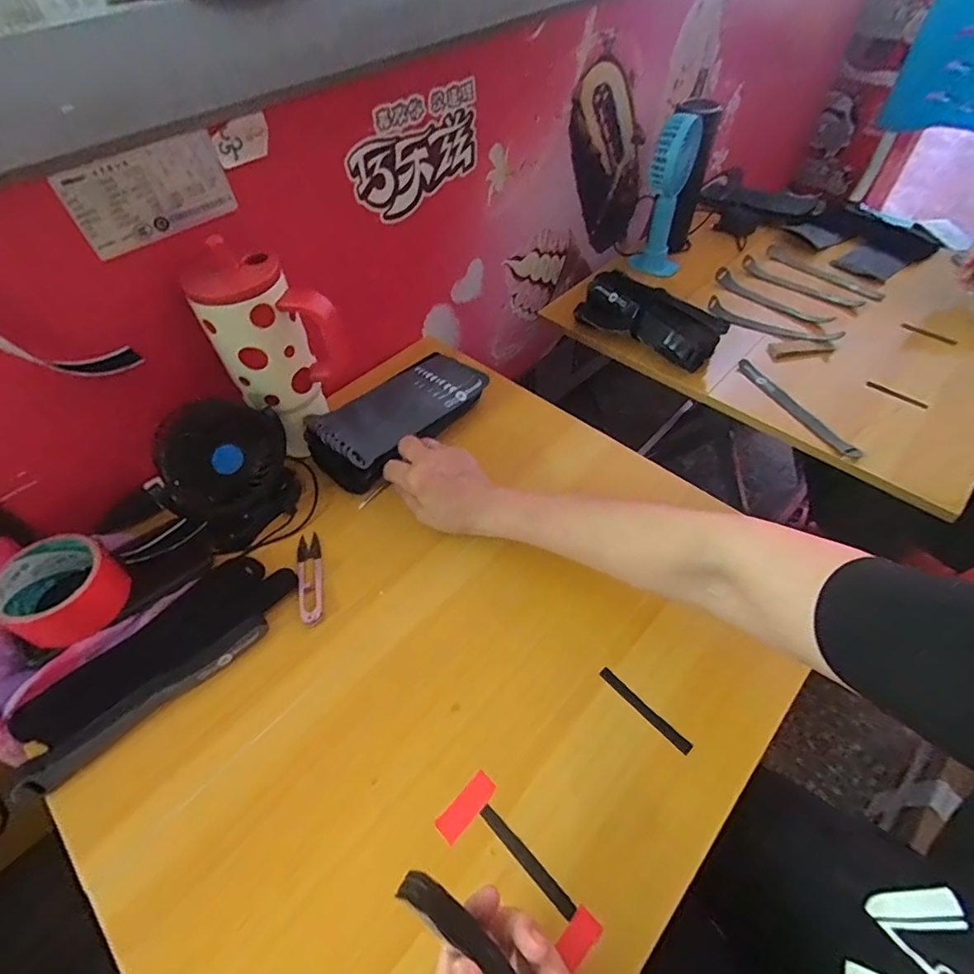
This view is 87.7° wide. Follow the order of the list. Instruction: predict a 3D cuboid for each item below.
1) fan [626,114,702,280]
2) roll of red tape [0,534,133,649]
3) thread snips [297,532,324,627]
[{"bbox_3d":[0.275,-0.433,0.783,0.077,0.228,0.063,13,54,13],"label":"fan"},{"bbox_3d":[-0.376,0.087,0.446,0.082,0.042,0.084,-2,52,2],"label":"roll of red tape"},{"bbox_3d":[-0.171,0.085,0.491,0.022,0.011,0.100,-15,53,-8],"label":"thread snips"}]

